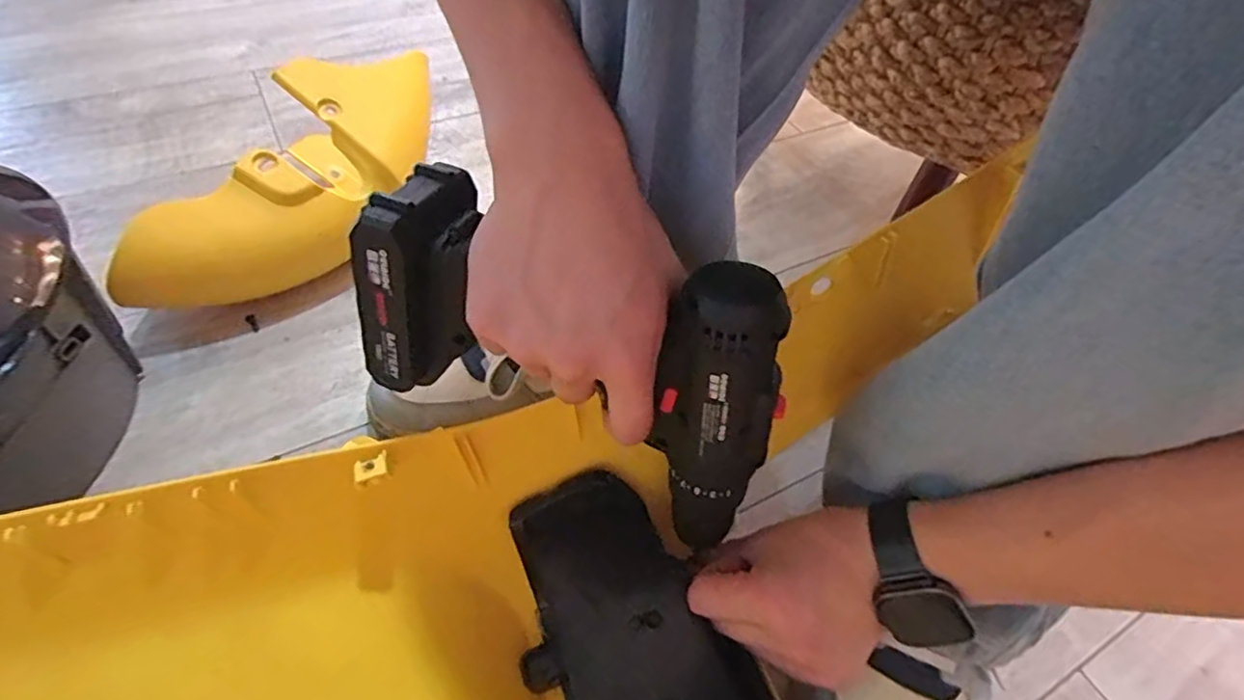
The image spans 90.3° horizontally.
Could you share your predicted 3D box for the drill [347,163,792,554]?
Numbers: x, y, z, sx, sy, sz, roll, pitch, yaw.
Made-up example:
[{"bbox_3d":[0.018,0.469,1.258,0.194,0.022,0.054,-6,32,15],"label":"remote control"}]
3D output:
[{"bbox_3d":[-0.017,-0.004,0.323,0.226,0.161,0.075,24,34,-4],"label":"drill"}]

